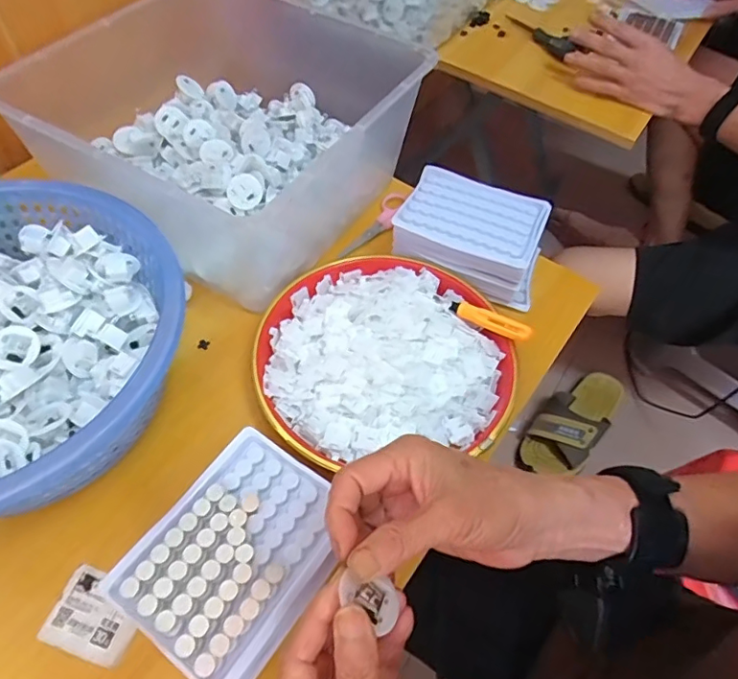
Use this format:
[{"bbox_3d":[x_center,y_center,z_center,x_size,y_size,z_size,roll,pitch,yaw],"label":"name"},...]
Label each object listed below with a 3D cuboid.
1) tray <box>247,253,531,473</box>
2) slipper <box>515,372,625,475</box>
[{"bbox_3d":[0.015,0.004,0.467,0.220,0.026,0.196,-1,56,-6],"label":"tray"},{"bbox_3d":[0.376,0.150,0.995,0.111,0.083,0.262,36,61,18],"label":"slipper"}]

